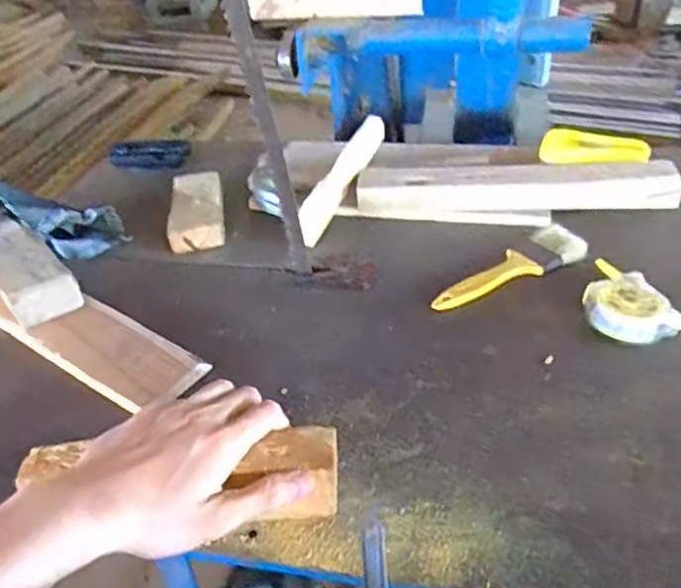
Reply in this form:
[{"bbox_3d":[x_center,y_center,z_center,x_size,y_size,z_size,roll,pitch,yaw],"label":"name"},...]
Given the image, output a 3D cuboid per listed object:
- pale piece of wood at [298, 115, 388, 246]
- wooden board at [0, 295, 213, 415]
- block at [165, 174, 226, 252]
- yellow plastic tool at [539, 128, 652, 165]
[{"bbox_3d":[0.002,-0.133,0.746,0.021,0.035,0.190,16,61,27],"label":"pale piece of wood"},{"bbox_3d":[-0.346,-0.002,0.666,0.525,0.016,0.075,19,43,31],"label":"wooden board"},{"bbox_3d":[-0.168,-0.099,0.771,0.060,0.031,0.136,-8,36,-3],"label":"block"},{"bbox_3d":[0.293,-0.167,0.758,0.116,0.028,0.036,13,40,25],"label":"yellow plastic tool"}]

